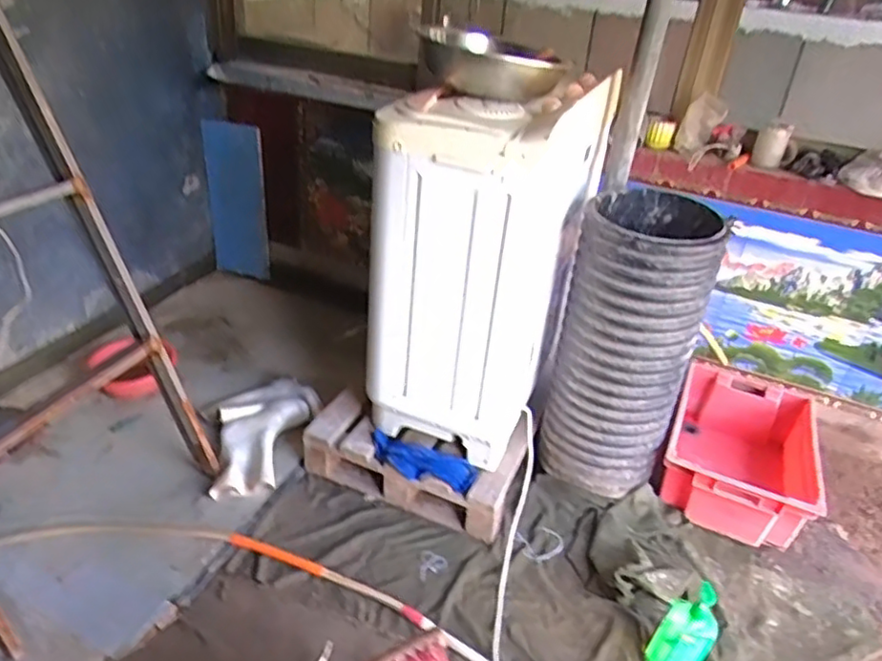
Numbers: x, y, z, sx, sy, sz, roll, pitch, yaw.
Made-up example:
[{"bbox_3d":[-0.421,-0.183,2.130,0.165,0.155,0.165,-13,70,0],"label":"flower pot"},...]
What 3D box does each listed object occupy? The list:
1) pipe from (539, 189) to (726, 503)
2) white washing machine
[{"bbox_3d":[0.471,0.042,1.709,0.332,0.716,0.329,11,32,9],"label":"pipe"},{"bbox_3d":[0.090,-0.199,1.726,0.475,0.821,0.549,16,33,17],"label":"white washing machine"}]

